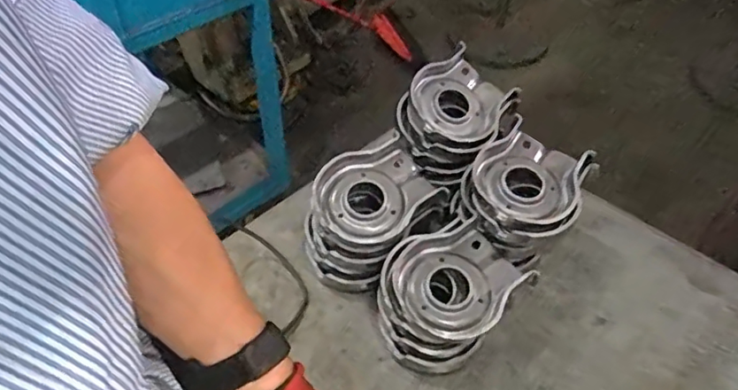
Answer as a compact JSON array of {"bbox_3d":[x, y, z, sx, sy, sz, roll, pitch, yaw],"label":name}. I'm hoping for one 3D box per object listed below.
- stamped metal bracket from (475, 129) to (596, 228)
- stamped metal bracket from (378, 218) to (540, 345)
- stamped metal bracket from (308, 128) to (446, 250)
[{"bbox_3d":[0.165,-0.020,0.561,0.102,0.021,0.119,26,50,22],"label":"stamped metal bracket"},{"bbox_3d":[0.079,0.082,0.517,0.132,0.034,0.111,-31,54,-29],"label":"stamped metal bracket"},{"bbox_3d":[0.007,-0.003,0.562,0.123,0.040,0.102,-30,53,-28],"label":"stamped metal bracket"}]

